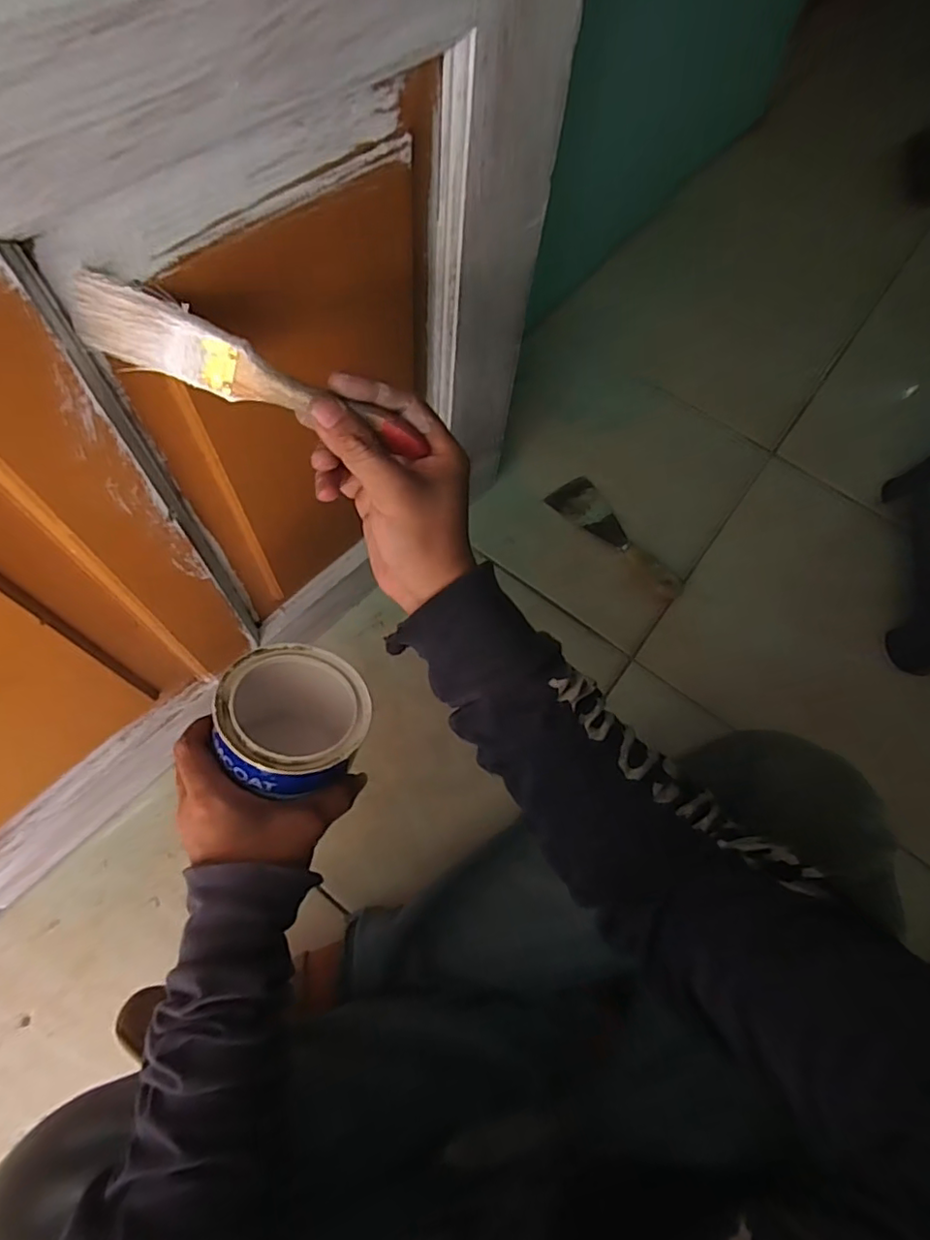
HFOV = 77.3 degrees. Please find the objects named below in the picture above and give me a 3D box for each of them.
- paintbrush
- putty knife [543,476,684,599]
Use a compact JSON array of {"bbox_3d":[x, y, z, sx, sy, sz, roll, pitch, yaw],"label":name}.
[{"bbox_3d":[-0.100,-0.120,0.294,0.163,0.035,0.021,18,65,-18],"label":"paintbrush"},{"bbox_3d":[0.195,-0.108,0.729,0.062,0.019,0.201,-38,73,-18],"label":"putty knife"}]

